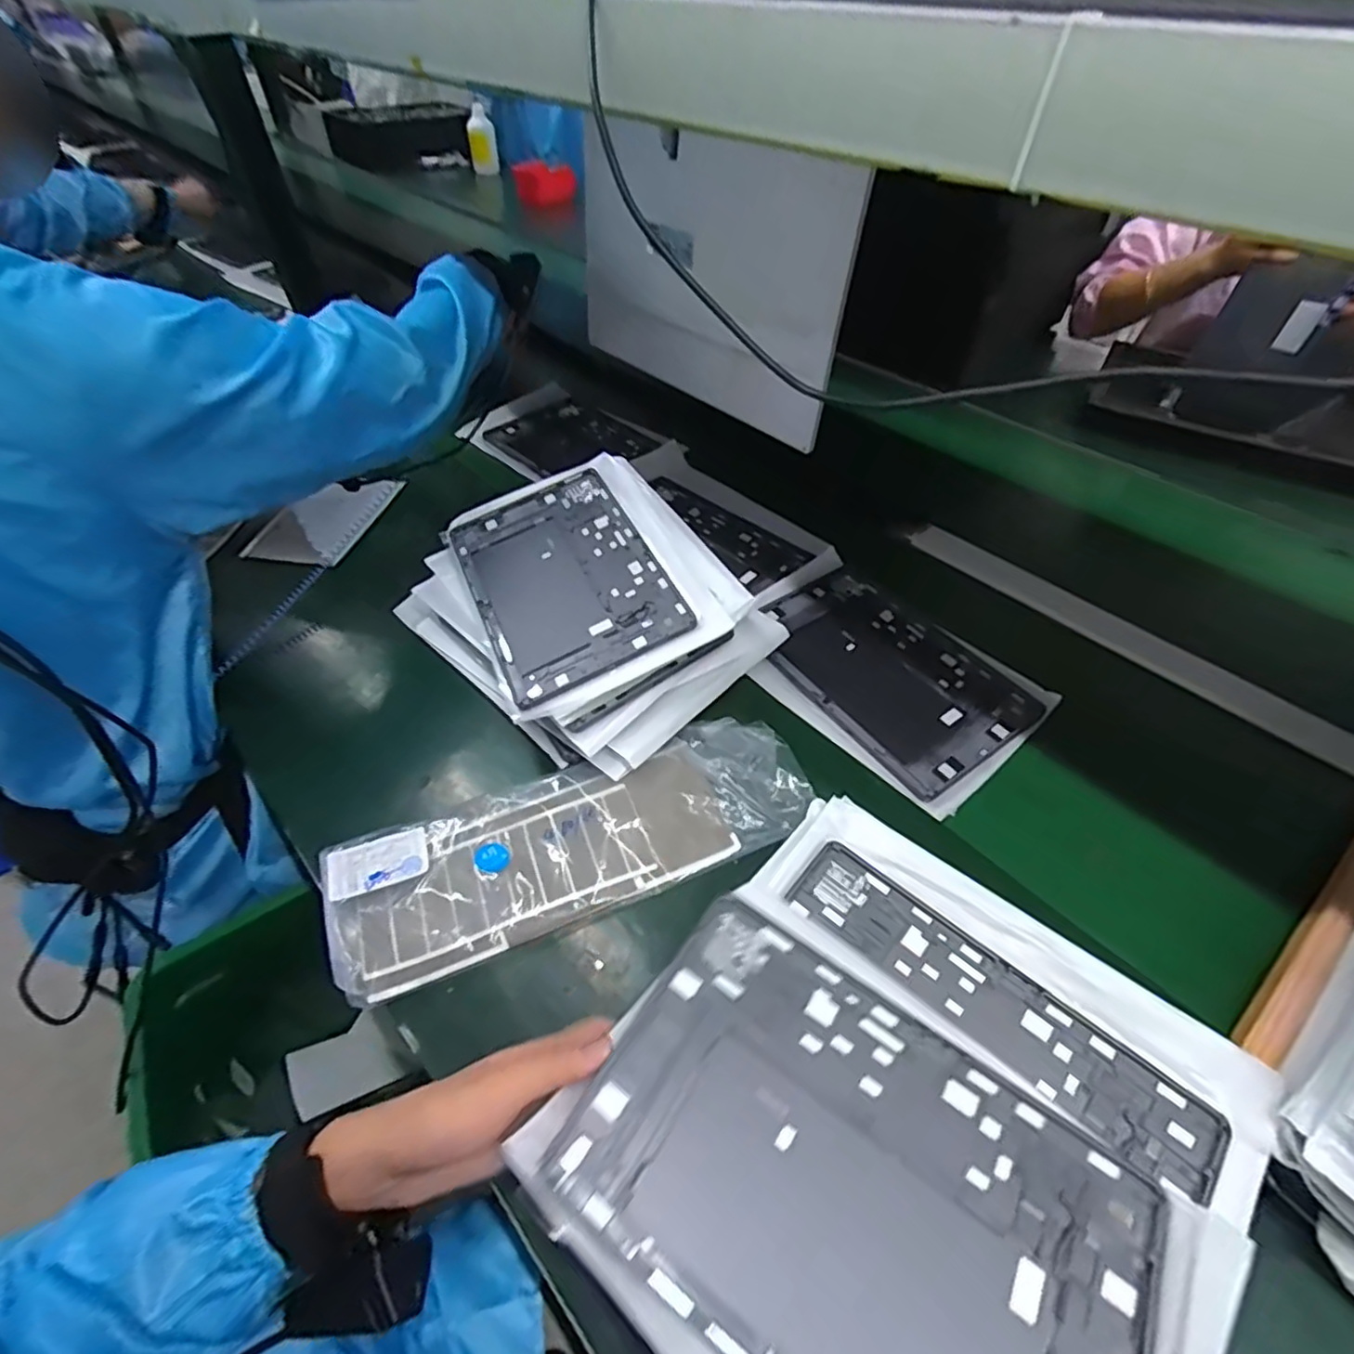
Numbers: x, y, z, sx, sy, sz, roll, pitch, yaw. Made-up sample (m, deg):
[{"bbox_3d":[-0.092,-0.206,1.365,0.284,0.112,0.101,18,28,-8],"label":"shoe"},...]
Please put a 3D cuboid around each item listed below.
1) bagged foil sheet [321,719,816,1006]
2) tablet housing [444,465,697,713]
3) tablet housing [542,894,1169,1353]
[{"bbox_3d":[-0.079,0.124,0.520,0.363,0.032,0.119,-18,51,-13],"label":"bagged foil sheet"},{"bbox_3d":[-0.107,-0.095,0.627,0.169,0.009,0.255,-26,56,-7],"label":"tablet housing"},{"bbox_3d":[0.085,0.238,0.313,0.248,0.006,0.168,31,52,17],"label":"tablet housing"}]

